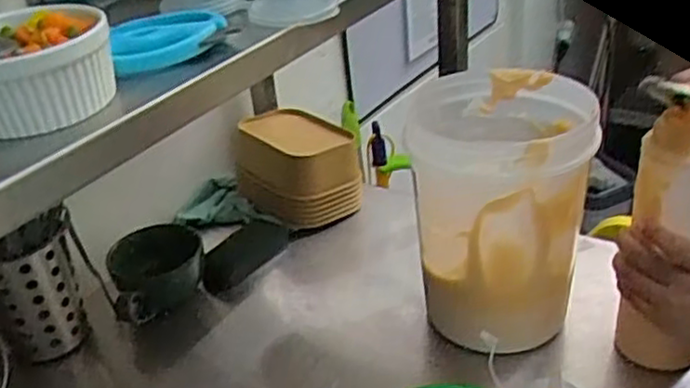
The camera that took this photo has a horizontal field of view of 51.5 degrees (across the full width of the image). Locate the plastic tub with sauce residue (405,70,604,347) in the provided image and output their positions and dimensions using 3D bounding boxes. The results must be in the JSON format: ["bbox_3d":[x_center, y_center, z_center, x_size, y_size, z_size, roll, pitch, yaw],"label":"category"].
[{"bbox_3d":[0.142,0.022,0.675,0.148,0.236,0.168,-5,31,1],"label":"plastic tub with sauce residue"}]

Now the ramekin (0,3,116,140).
[{"bbox_3d":[-0.180,-0.074,0.411,0.090,0.049,0.101,-16,32,-16],"label":"ramekin"}]

